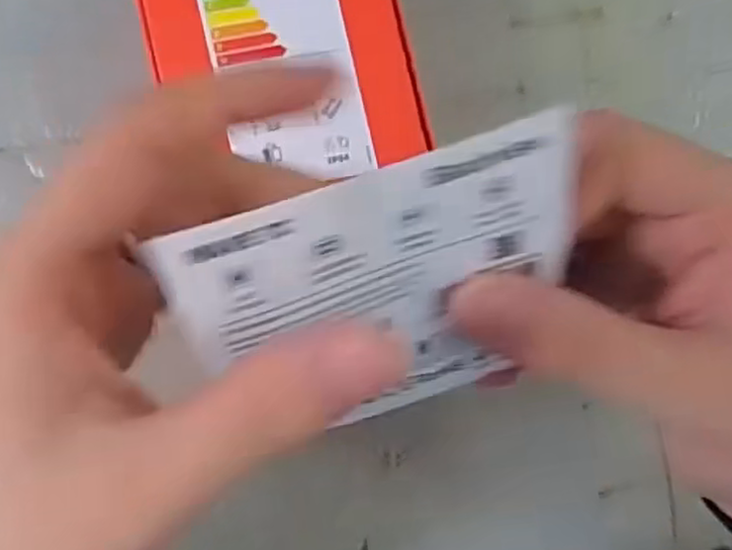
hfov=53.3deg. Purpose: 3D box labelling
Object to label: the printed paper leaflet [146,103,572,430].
[{"bbox_3d":[0.005,0.006,0.158,0.083,0.069,0.004,-19,44,-9],"label":"printed paper leaflet"}]

